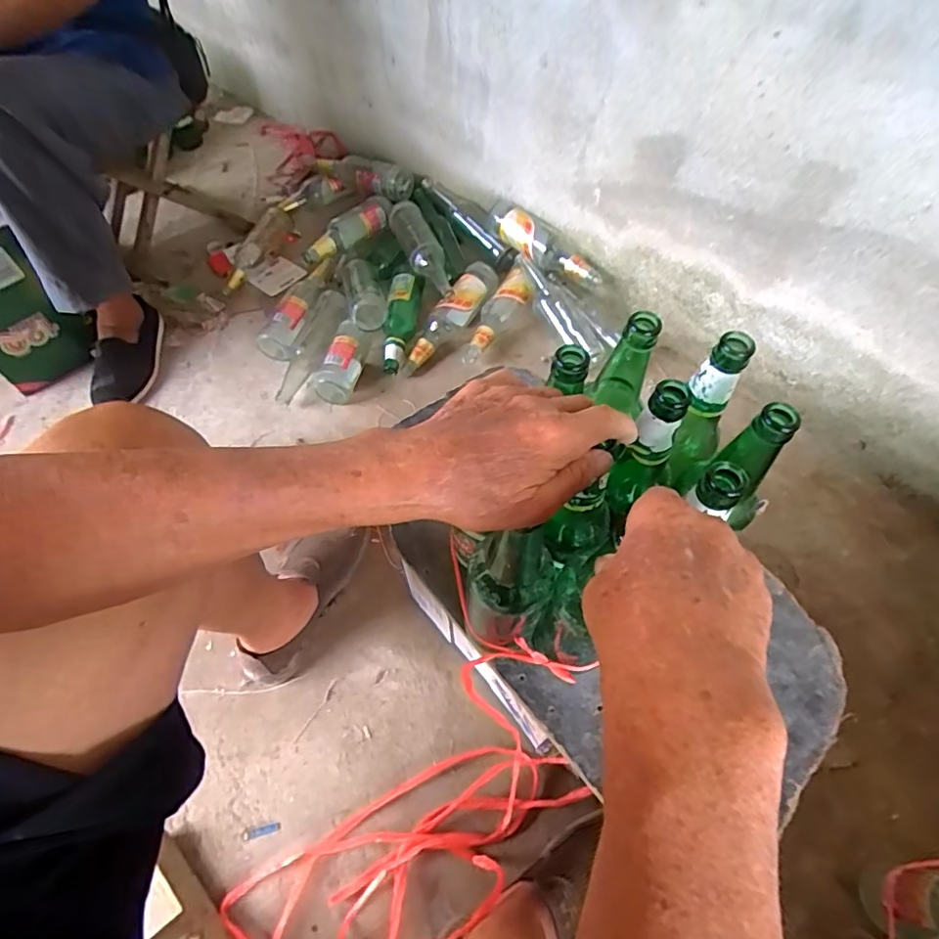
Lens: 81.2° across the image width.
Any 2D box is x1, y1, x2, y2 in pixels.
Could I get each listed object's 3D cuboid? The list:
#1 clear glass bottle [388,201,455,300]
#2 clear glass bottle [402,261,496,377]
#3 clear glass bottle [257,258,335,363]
[{"bbox_3d":[-0.090,-0.428,1.085,0.072,0.065,0.263,-19,59,-10],"label":"clear glass bottle"},{"bbox_3d":[-0.039,-0.295,1.063,0.061,0.078,0.272,35,82,21],"label":"clear glass bottle"},{"bbox_3d":[-0.349,-0.333,1.106,0.077,0.066,0.245,9,59,7],"label":"clear glass bottle"}]

